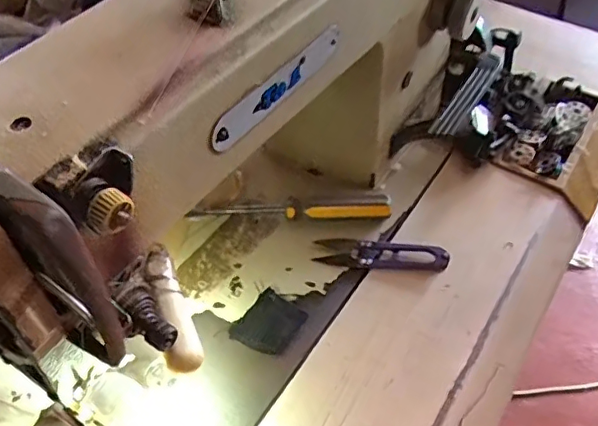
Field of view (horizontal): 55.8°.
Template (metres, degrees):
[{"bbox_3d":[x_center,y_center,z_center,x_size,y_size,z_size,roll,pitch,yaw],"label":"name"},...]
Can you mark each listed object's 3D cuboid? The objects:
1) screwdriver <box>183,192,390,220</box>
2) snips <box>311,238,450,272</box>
[{"bbox_3d":[-0.007,-0.005,0.457,0.159,0.015,0.022,1,51,1],"label":"screwdriver"},{"bbox_3d":[0.063,0.032,0.433,0.098,0.008,0.023,5,52,5],"label":"snips"}]

